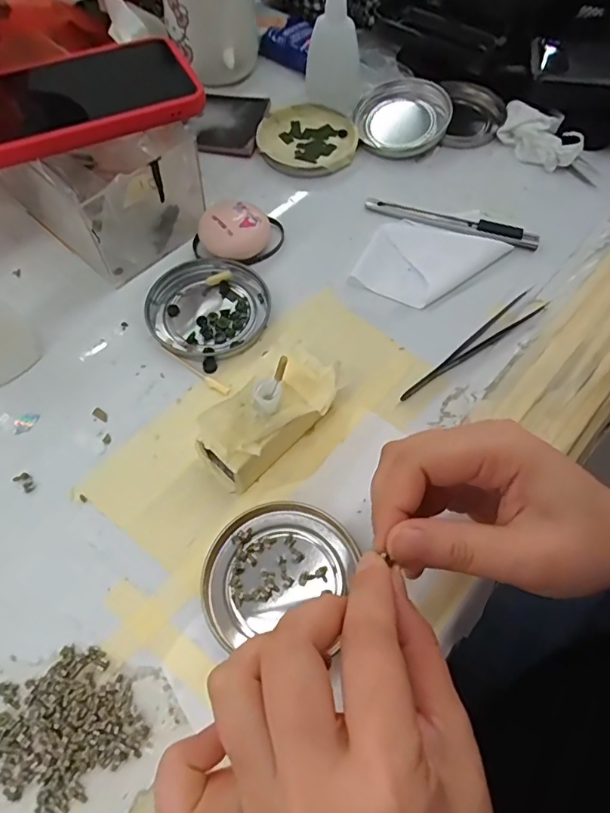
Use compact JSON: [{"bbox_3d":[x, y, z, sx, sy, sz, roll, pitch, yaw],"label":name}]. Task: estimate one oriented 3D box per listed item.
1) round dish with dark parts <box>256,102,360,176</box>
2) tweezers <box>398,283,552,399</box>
[{"bbox_3d":[0.002,-0.216,0.427,0.077,0.013,0.081,4,62,2],"label":"round dish with dark parts"},{"bbox_3d":[0.107,-0.041,0.334,0.124,0.007,0.017,-34,67,-17],"label":"tweezers"}]

